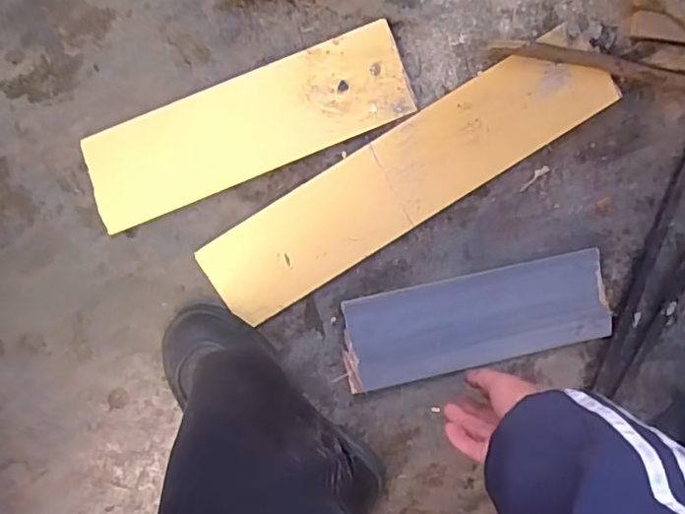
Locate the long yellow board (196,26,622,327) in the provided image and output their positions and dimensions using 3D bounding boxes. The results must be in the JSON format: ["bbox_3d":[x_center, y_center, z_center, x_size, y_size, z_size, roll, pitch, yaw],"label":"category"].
[{"bbox_3d":[0.061,-0.072,0.529,0.393,0.021,0.084,-32,94,-4],"label":"long yellow board"}]

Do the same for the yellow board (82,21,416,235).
[{"bbox_3d":[-0.084,-0.114,0.518,0.291,0.017,0.082,-23,94,-4],"label":"yellow board"}]

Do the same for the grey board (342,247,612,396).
[{"bbox_3d":[0.127,0.061,0.548,0.251,0.014,0.089,-11,93,-5],"label":"grey board"}]

